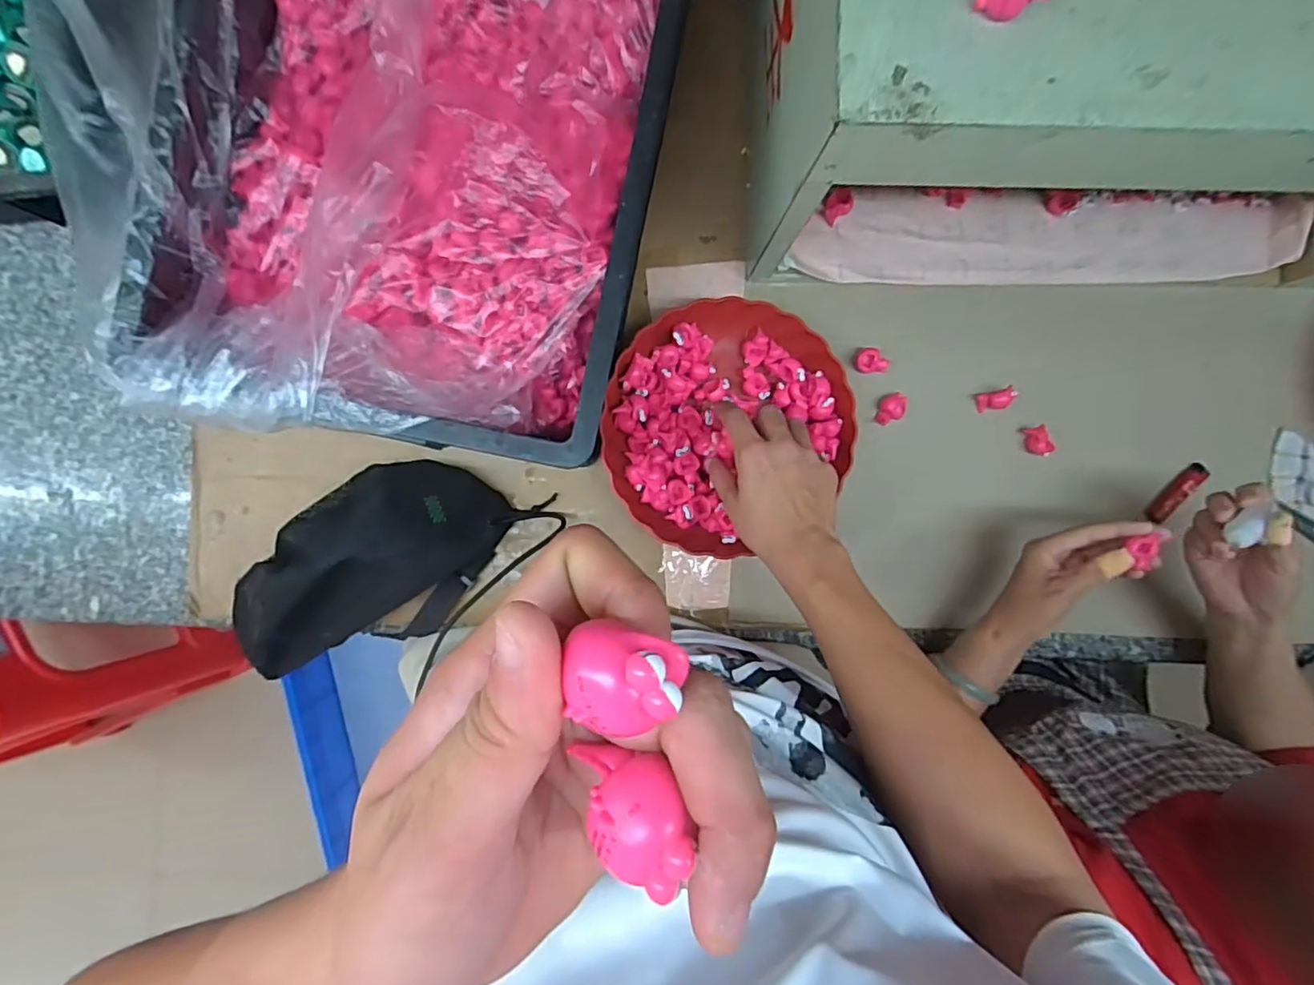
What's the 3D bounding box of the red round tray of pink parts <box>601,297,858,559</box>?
[{"bbox_3d":[0.061,-0.072,0.601,0.238,0.046,0.217,0,91,-3],"label":"red round tray of pink parts"}]

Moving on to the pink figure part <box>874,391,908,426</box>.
[{"bbox_3d":[0.242,-0.087,0.632,0.029,0.028,0.027,0,91,-3],"label":"pink figure part"}]

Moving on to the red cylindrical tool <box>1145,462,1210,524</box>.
[{"bbox_3d":[0.555,-0.001,0.644,0.017,0.016,0.078,43,89,-2],"label":"red cylindrical tool"}]

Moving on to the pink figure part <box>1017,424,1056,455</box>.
[{"bbox_3d":[0.394,-0.054,0.625,0.020,0.023,0.031,-17,91,-2],"label":"pink figure part"}]

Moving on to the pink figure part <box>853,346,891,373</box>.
[{"bbox_3d":[0.222,-0.137,0.631,0.030,0.023,0.027,-2,91,-3],"label":"pink figure part"}]

